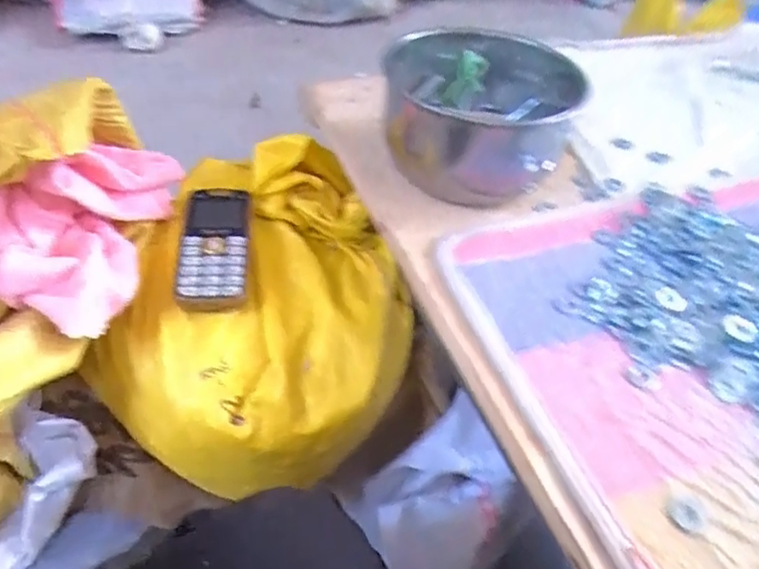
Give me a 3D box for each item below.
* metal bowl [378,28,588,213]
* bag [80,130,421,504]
[{"bbox_3d":[0.085,-0.154,0.529,0.159,0.085,0.169,7,45,0],"label":"metal bowl"},{"bbox_3d":[-0.098,0.019,0.525,0.253,0.151,0.284,31,51,21],"label":"bag"}]

